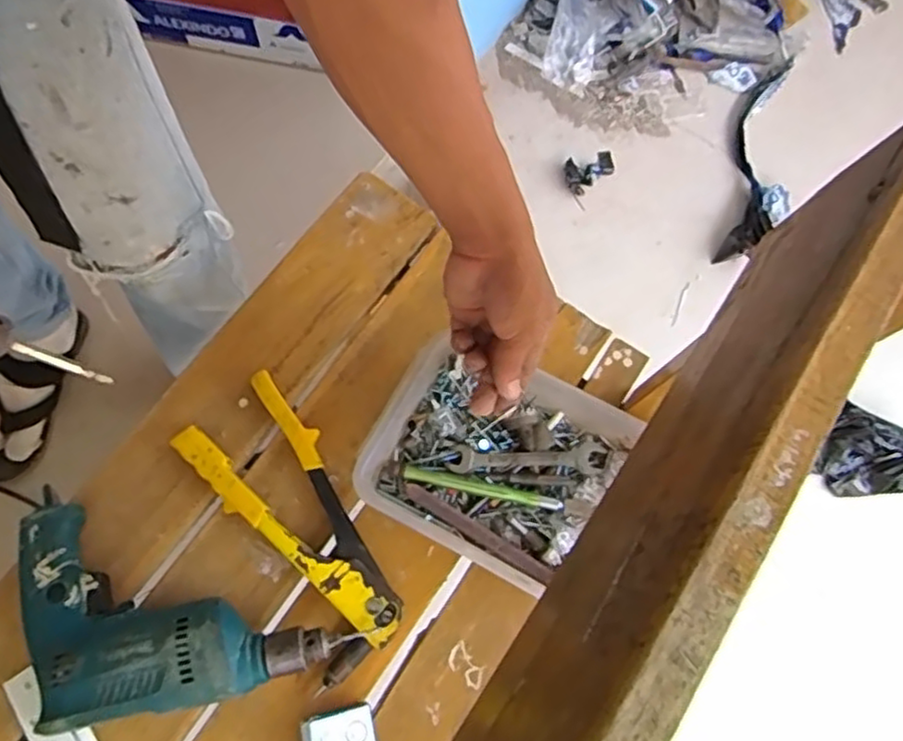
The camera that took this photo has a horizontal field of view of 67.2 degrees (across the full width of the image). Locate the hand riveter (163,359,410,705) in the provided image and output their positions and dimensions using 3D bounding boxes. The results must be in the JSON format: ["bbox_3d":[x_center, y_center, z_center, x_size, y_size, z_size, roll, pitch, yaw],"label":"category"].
[{"bbox_3d":[-0.133,0.128,0.571,0.096,0.030,0.247,-32,76,-12],"label":"hand riveter"}]

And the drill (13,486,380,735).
[{"bbox_3d":[-0.232,0.213,0.521,0.278,0.062,0.141,24,72,5],"label":"drill"}]

